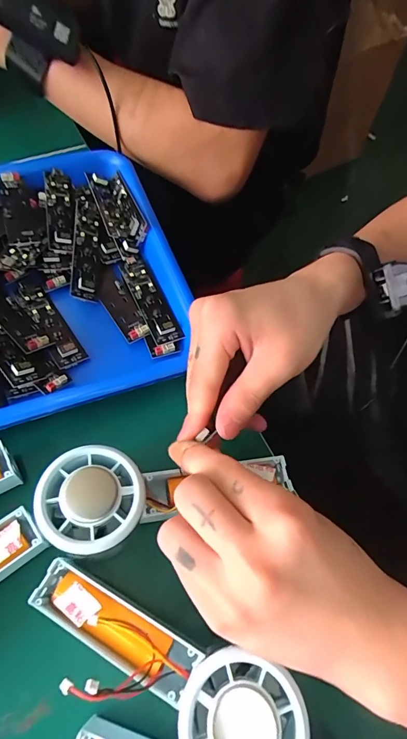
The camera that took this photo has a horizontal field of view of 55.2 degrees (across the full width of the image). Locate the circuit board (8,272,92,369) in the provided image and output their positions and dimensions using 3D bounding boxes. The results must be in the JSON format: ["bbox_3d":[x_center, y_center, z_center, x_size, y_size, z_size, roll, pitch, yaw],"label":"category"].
[{"bbox_3d":[-0.125,-0.041,0.308,0.024,0.010,0.095,-33,71,-17],"label":"circuit board"}]

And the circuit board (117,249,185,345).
[{"bbox_3d":[-0.045,-0.063,0.319,0.023,0.009,0.095,-21,68,-13],"label":"circuit board"}]

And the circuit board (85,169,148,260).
[{"bbox_3d":[-0.078,-0.149,0.354,0.033,0.016,0.100,-20,68,-12],"label":"circuit board"}]

